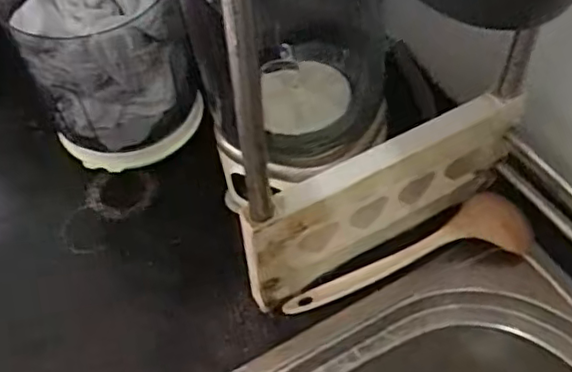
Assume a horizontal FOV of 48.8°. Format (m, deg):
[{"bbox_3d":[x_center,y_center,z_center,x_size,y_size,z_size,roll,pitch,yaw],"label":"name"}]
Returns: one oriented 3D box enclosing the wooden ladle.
[{"bbox_3d":[0.099,0.055,0.524,0.211,0.038,0.044,-14,52,-8],"label":"wooden ladle"}]

